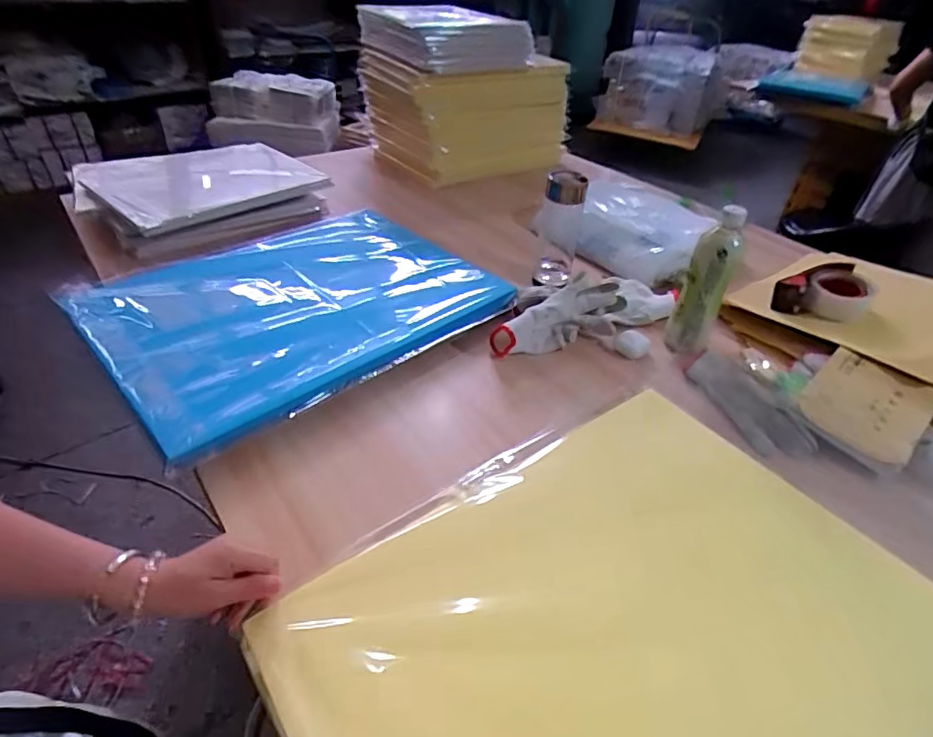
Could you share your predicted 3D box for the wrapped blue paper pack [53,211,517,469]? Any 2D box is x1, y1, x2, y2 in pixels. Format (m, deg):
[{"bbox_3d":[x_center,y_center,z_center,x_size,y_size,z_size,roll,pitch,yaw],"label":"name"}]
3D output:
[{"bbox_3d":[-0.246,-0.104,0.810,0.557,0.045,0.432,-30,50,-34],"label":"wrapped blue paper pack"}]

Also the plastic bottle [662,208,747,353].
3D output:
[{"bbox_3d":[0.333,-0.115,0.739,0.060,0.209,0.056,22,43,21],"label":"plastic bottle"}]

